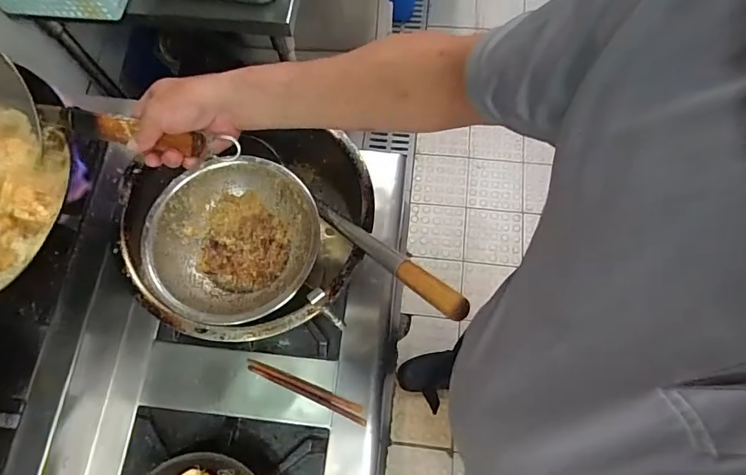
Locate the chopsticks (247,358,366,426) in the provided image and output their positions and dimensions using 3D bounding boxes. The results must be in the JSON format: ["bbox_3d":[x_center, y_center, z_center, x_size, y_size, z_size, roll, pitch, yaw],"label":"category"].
[{"bbox_3d":[-0.105,0.240,0.720,0.202,0.008,0.025,22,73,9],"label":"chopsticks"}]

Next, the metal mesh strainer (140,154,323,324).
[{"bbox_3d":[-0.191,0.013,0.645,0.226,0.080,0.216,-1,71,2],"label":"metal mesh strainer"}]

